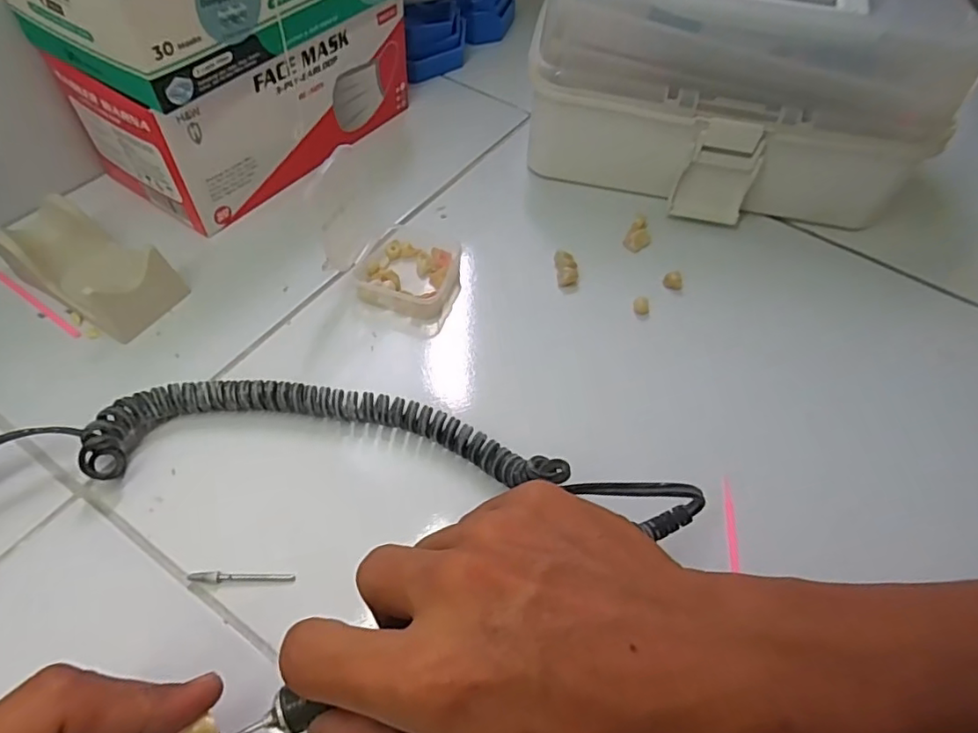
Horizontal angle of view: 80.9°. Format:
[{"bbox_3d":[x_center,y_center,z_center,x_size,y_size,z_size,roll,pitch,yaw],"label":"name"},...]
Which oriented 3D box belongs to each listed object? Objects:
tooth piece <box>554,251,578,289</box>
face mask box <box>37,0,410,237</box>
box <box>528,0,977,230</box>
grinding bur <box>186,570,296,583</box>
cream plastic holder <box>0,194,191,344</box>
[{"bbox_3d":[0.049,-0.061,0.362,0.012,0.010,0.023,-1,55,-5],"label":"tooth piece"},{"bbox_3d":[-0.157,-0.187,0.393,0.098,0.084,0.207,33,58,17],"label":"face mask box"},{"bbox_3d":[0.157,-0.186,0.377,0.255,0.131,0.115,14,54,5],"label":"box"},{"bbox_3d":[-0.108,0.092,0.249,0.045,0.004,0.005,3,54,-3],"label":"grinding bur"},{"bbox_3d":[-0.225,-0.057,0.325,0.088,0.033,0.050,27,57,14],"label":"cream plastic holder"}]

